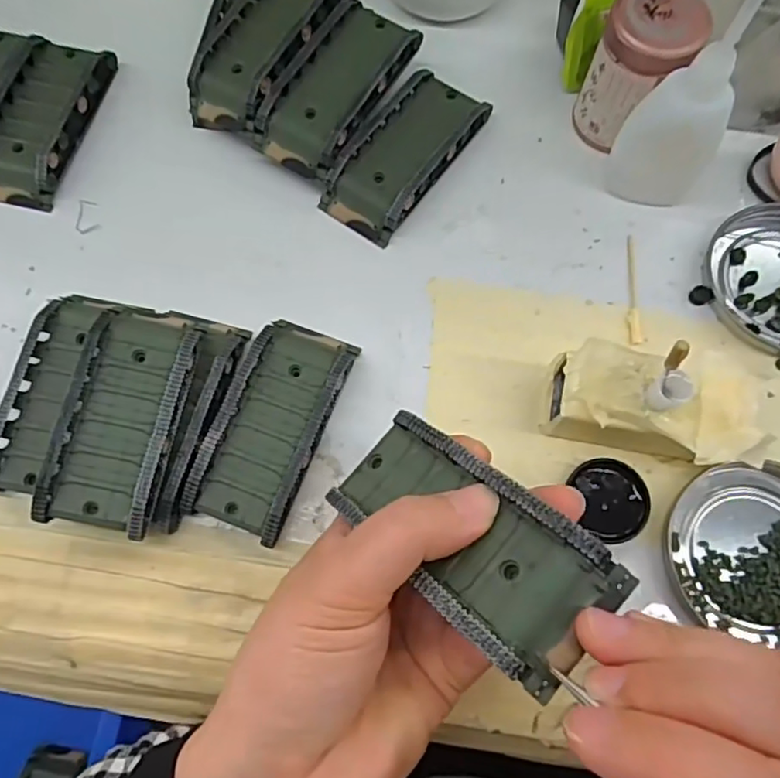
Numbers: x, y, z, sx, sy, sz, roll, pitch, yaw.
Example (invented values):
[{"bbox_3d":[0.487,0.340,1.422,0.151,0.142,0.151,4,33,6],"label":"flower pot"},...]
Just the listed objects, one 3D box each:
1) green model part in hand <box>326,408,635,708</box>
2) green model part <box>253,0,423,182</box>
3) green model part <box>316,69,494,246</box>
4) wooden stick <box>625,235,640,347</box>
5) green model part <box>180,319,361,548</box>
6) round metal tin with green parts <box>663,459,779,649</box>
[{"bbox_3d":[0.022,0.043,0.192,0.045,0.020,0.094,-41,47,-11],"label":"green model part in hand"},{"bbox_3d":[-0.027,-0.153,0.321,0.044,0.030,0.094,30,74,10],"label":"green model part"},{"bbox_3d":[0.009,-0.123,0.317,0.044,0.019,0.096,35,75,11],"label":"green model part"},{"bbox_3d":[0.119,-0.050,0.302,0.006,0.004,0.059,5,73,2],"label":"wooden stick"},{"bbox_3d":[-0.051,0.015,0.275,0.046,0.020,0.096,20,73,7],"label":"green model part"},{"bbox_3d":[0.160,0.067,0.261,0.077,0.008,0.075,0,71,0],"label":"round metal tin with green parts"}]

